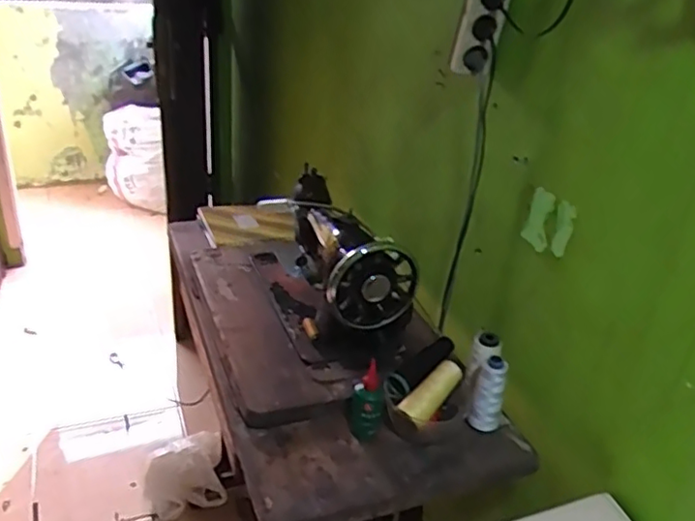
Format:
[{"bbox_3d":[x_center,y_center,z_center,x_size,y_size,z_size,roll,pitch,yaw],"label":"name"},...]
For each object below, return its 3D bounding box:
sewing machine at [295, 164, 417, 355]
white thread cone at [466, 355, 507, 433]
[{"bbox_3d":[-0.001,-0.009,1.042,0.137,0.180,0.335,-3,29,-15],"label":"sewing machine"},{"bbox_3d":[0.196,0.188,0.871,0.043,0.107,0.040,11,29,16],"label":"white thread cone"}]

